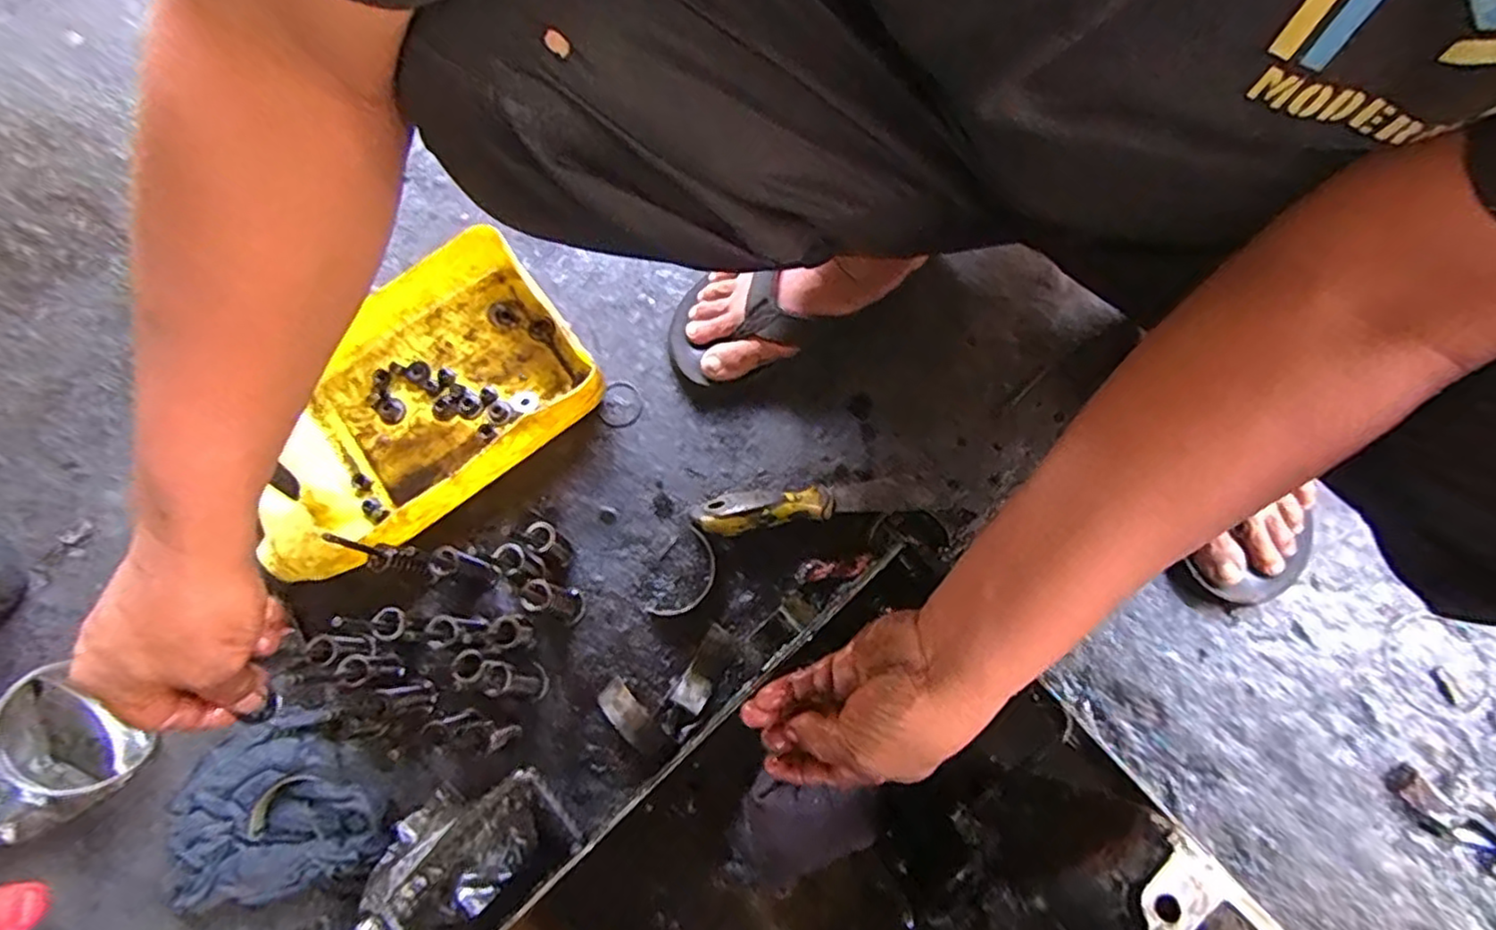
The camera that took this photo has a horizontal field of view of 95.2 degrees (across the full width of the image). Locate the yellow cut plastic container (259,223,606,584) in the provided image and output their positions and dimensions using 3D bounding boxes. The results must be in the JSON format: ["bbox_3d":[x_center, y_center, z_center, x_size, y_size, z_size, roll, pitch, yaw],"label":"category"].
[{"bbox_3d":[-0.270,-0.047,0.557,0.275,0.067,0.179,-39,77,-9],"label":"yellow cut plastic container"}]

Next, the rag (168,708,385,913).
[{"bbox_3d":[-0.349,0.252,0.499,0.136,0.027,0.122,-29,76,-7],"label":"rag"}]

